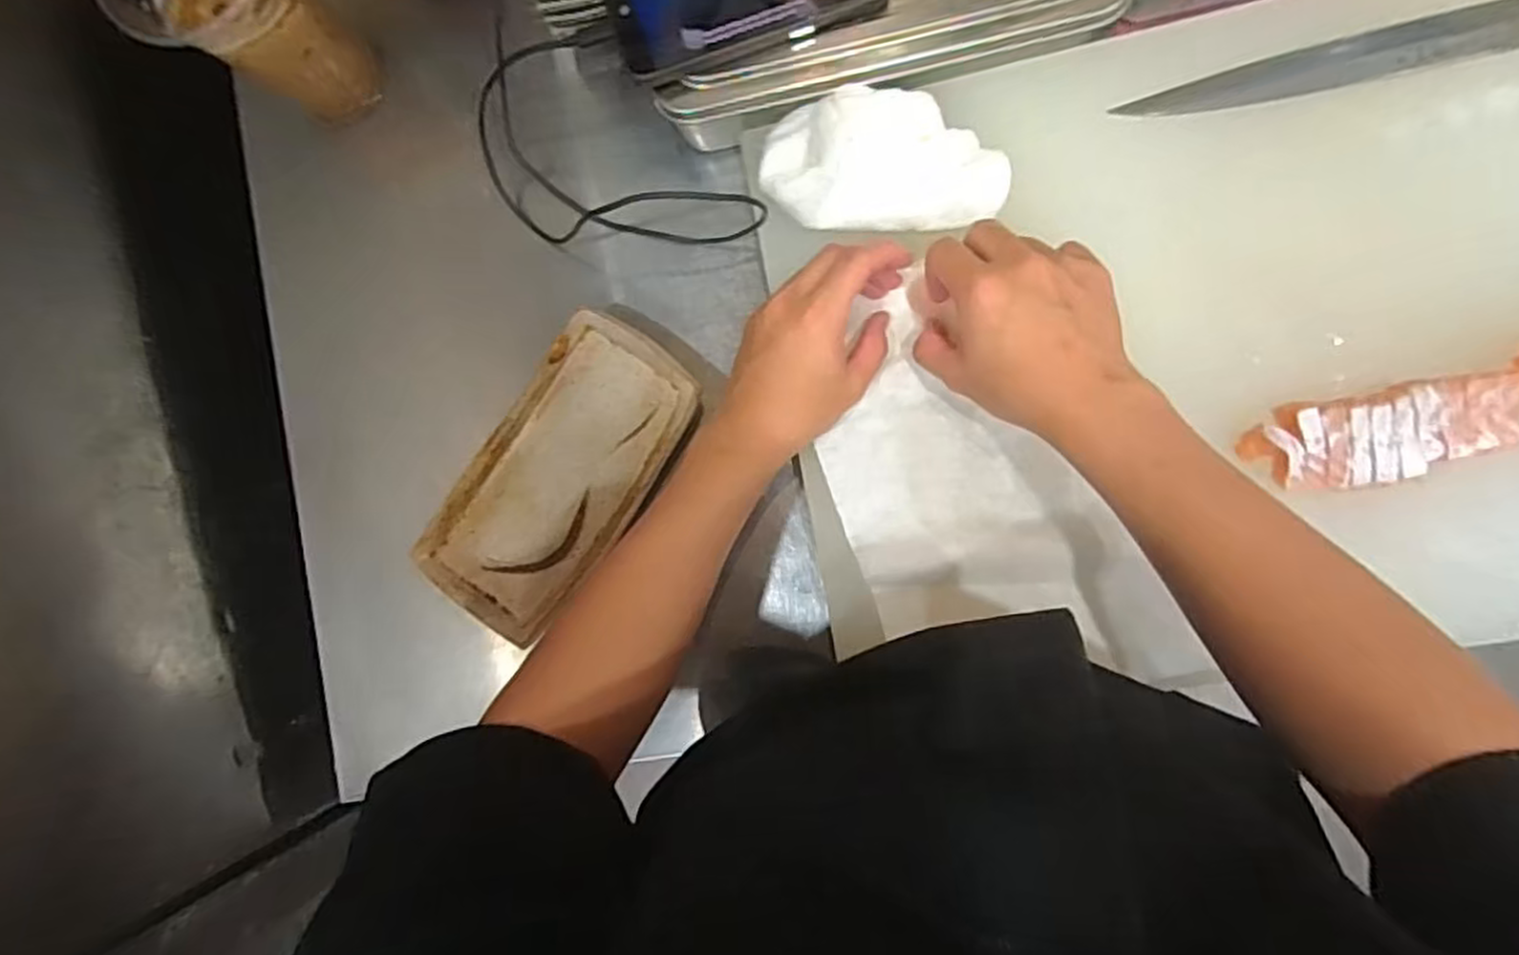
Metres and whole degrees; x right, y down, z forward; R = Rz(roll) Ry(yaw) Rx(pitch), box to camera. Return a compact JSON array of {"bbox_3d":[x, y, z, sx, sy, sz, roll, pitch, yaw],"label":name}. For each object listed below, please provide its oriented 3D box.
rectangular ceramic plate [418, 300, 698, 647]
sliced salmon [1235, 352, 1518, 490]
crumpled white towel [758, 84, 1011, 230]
[{"bbox_3d":[-0.134,0.000,0.498,0.109,0.022,0.213,37,93,8],"label":"rectangular ceramic plate"},{"bbox_3d":[0.374,-0.032,0.413,0.188,0.026,0.054,-16,86,8],"label":"sliced salmon"},{"bbox_3d":[0.073,-0.196,0.438,0.143,0.055,0.078,-1,88,8],"label":"crumpled white towel"}]

